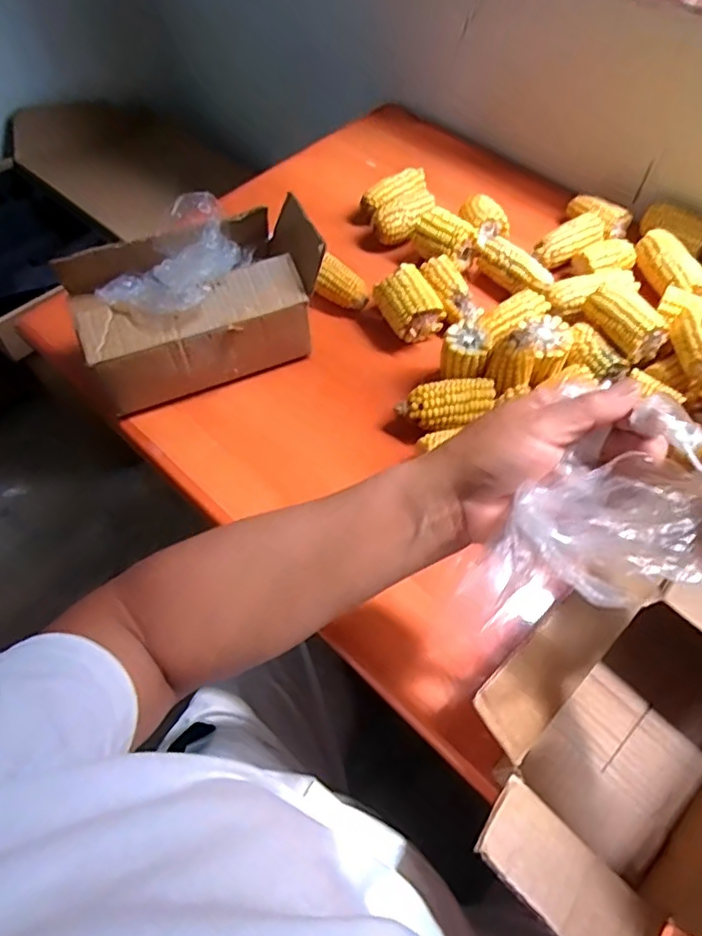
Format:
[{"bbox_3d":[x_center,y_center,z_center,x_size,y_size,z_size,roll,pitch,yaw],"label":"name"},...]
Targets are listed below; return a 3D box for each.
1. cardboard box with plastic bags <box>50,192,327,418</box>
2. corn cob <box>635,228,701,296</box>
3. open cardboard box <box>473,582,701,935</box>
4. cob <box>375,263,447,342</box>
[{"bbox_3d":[-0.146,-0.159,0.579,0.232,0.129,0.111,-21,62,-12],"label":"cardboard box with plastic bags"},{"bbox_3d":[0.359,-0.226,0.649,0.035,0.036,0.096,-15,60,-9],"label":"corn cob"},{"bbox_3d":[0.176,0.178,0.376,0.167,0.125,0.229,39,67,20],"label":"open cardboard box"},{"bbox_3d":[0.063,-0.172,0.623,0.053,0.056,0.071,-22,62,-12],"label":"cob"}]

